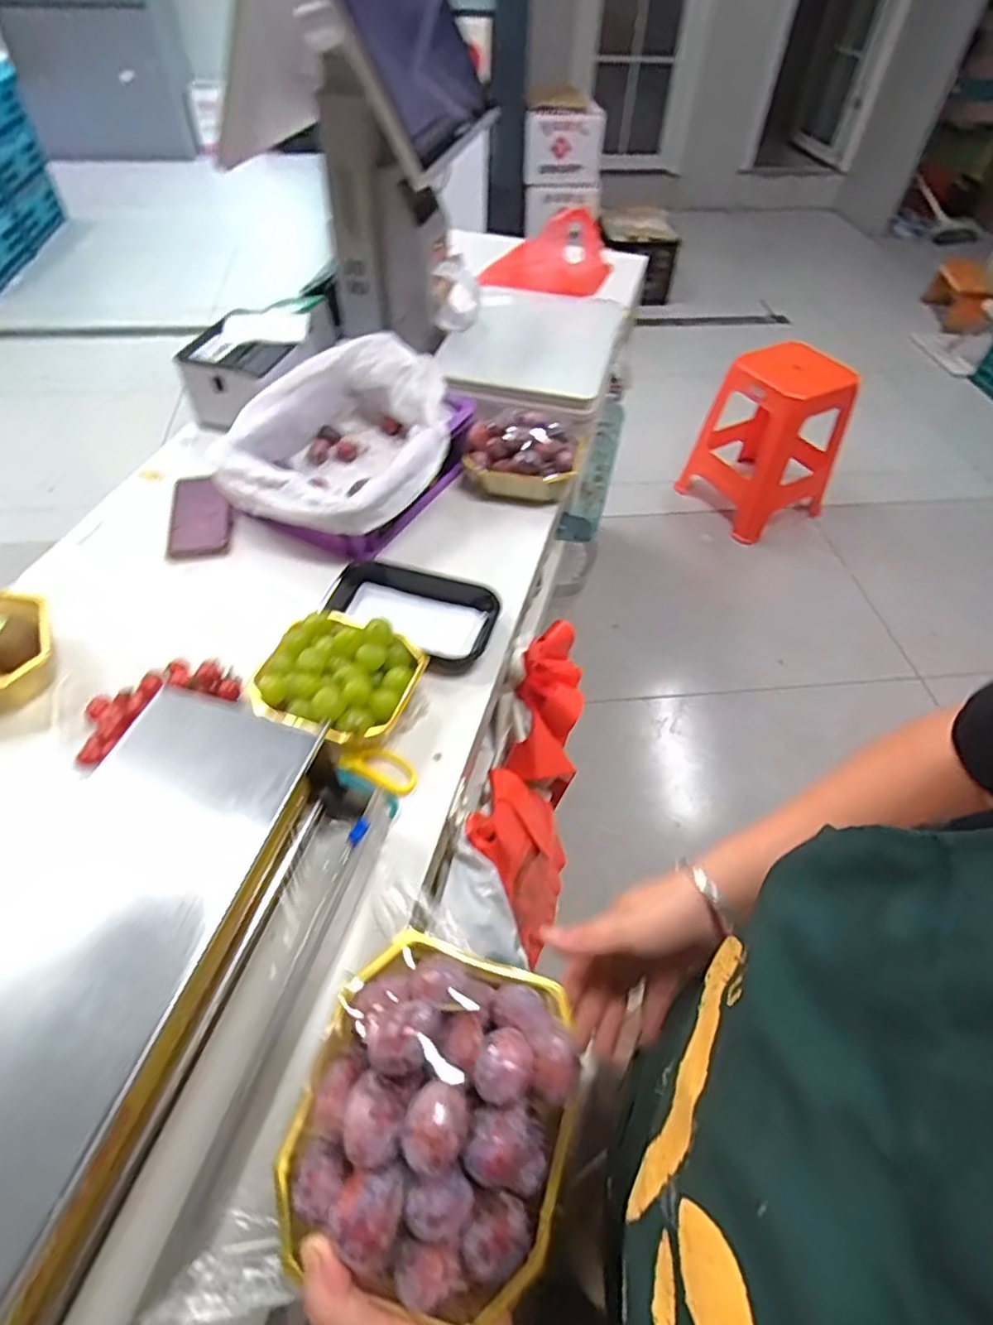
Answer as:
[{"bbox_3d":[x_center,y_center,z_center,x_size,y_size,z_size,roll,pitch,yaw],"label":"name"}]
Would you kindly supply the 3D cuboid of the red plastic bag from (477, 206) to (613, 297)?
[{"bbox_3d":[0.085,-0.742,1.173,0.238,0.132,0.083,8,51,4],"label":"red plastic bag"}]

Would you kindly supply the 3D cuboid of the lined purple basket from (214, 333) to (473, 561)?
[{"bbox_3d":[-0.196,-0.299,0.888,0.261,0.125,0.327,27,55,19],"label":"lined purple basket"}]

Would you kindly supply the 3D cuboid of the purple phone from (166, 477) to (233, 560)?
[{"bbox_3d":[-0.401,-0.205,0.886,0.081,0.016,0.169,-12,52,-6],"label":"purple phone"}]

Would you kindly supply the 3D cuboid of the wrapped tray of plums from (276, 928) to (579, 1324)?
[{"bbox_3d":[-0.030,0.225,0.335,0.135,0.052,0.143,13,51,8],"label":"wrapped tray of plums"}]

